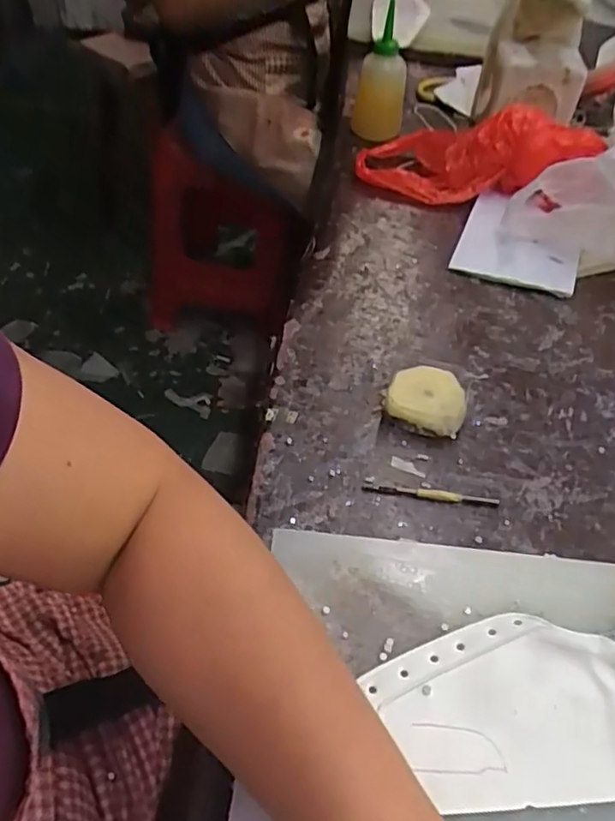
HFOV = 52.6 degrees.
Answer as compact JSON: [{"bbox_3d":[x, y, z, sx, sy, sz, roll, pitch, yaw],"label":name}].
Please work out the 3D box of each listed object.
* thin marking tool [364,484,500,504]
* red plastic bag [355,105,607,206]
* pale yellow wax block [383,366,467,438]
[{"bbox_3d":[0.091,0.062,0.458,0.097,0.005,0.008,6,46,1],"label":"thin marking tool"},{"bbox_3d":[0.206,-0.315,0.749,0.289,0.088,0.116,-5,45,13],"label":"red plastic bag"},{"bbox_3d":[0.098,-0.008,0.508,0.061,0.027,0.056,18,48,13],"label":"pale yellow wax block"}]

